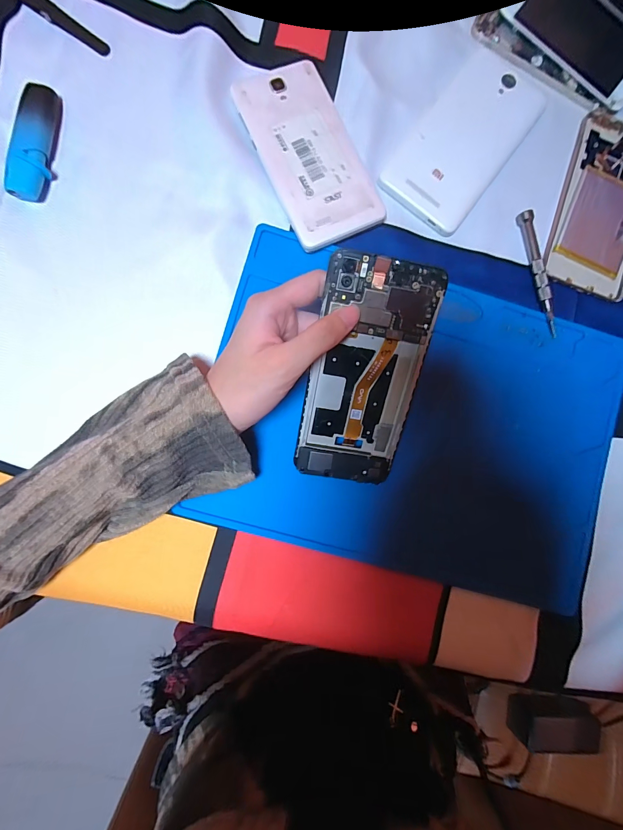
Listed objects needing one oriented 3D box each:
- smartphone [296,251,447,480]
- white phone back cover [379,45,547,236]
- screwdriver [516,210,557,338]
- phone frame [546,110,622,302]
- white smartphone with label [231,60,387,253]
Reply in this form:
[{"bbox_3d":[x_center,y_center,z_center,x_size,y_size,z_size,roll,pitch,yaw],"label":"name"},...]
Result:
[{"bbox_3d":[0.035,-0.022,0.228,0.071,0.008,0.147,11,114,-4],"label":"smartphone"},{"bbox_3d":[0.128,-0.226,0.283,0.074,0.007,0.161,37,85,-2],"label":"white phone back cover"},{"bbox_3d":[0.185,-0.115,0.282,0.009,0.008,0.102,-12,88,-5],"label":"screwdriver"},{"bbox_3d":[0.245,-0.177,0.287,0.069,0.004,0.151,18,86,-3],"label":"phone frame"},{"bbox_3d":[-0.001,-0.201,0.267,0.071,0.009,0.143,-25,89,-5],"label":"white smartphone with label"}]

